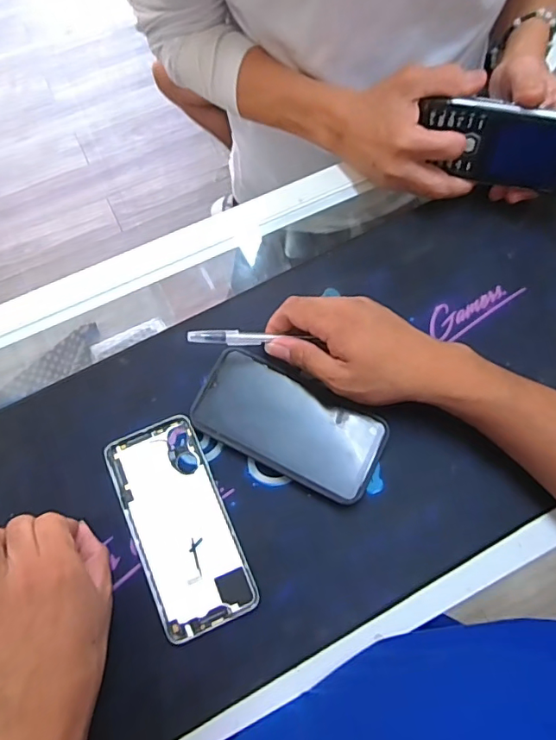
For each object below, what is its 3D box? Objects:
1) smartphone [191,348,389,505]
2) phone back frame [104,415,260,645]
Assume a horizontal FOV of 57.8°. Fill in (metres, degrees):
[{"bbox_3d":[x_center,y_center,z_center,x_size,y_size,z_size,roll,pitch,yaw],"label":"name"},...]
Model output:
[{"bbox_3d":[0.009,0.048,0.437,0.162,0.013,0.078,26,75,6],"label":"smartphone"},{"bbox_3d":[-0.081,0.125,0.416,0.077,0.009,0.168,-23,75,-8],"label":"phone back frame"}]

